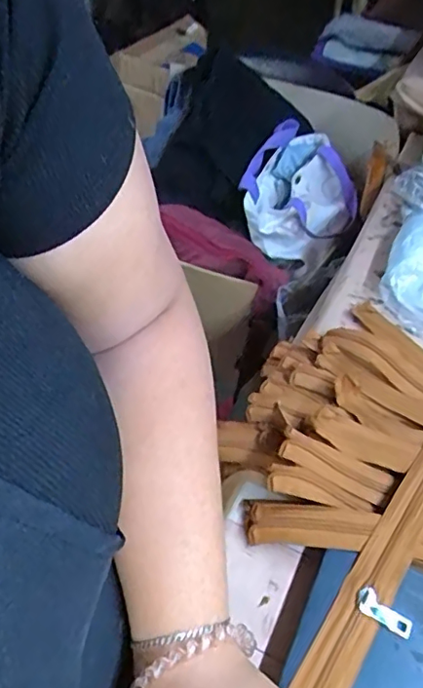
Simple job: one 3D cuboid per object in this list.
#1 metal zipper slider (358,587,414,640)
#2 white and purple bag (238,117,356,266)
[{"bbox_3d":[0.110,0.172,0.352,0.037,0.009,0.015,32,52,21],"label":"metal zipper slider"},{"bbox_3d":[0.139,-0.240,0.870,0.175,0.115,0.213,6,46,5],"label":"white and purple bag"}]

